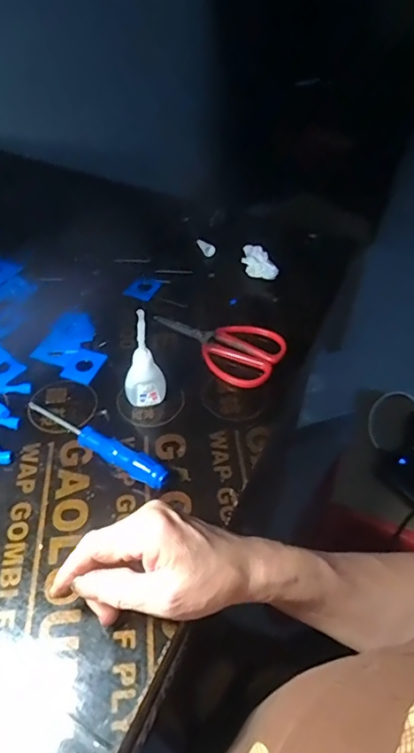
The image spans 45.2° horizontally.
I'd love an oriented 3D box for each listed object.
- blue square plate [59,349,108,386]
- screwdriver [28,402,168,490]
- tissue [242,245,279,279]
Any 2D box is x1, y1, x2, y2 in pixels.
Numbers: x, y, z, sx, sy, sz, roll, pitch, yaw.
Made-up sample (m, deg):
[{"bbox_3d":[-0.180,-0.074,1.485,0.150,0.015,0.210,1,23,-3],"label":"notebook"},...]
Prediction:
[{"bbox_3d":[-0.125,-0.011,0.502,0.035,0.004,0.045,14,49,11],"label":"blue square plate"},{"bbox_3d":[-0.096,0.055,0.432,0.151,0.019,0.020,28,53,22],"label":"screwdriver"},{"bbox_3d":[0.059,-0.135,0.600,0.018,0.034,0.061,-24,52,-21],"label":"tissue"}]

